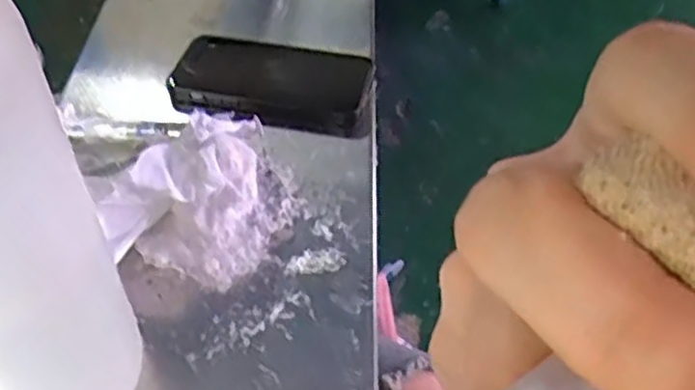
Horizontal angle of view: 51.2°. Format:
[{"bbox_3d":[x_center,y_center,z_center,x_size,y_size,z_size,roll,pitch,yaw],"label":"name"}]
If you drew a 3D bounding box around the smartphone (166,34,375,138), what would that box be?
[{"bbox_3d":[-0.058,-0.087,0.550,0.152,0.013,0.082,7,47,8],"label":"smartphone"}]

